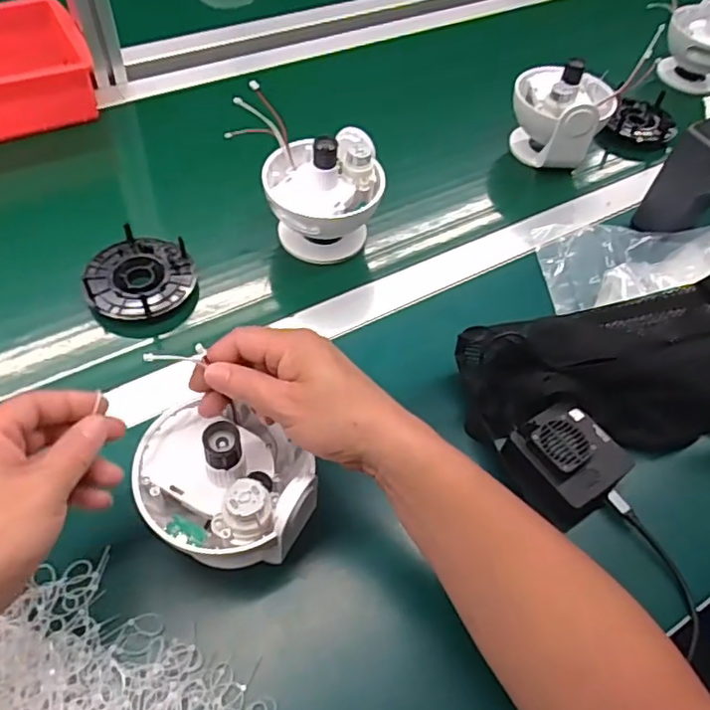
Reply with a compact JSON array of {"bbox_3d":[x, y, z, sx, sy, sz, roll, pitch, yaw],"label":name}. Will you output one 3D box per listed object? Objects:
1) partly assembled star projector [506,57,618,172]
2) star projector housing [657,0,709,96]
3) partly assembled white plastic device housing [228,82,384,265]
[{"bbox_3d":[0.240,-0.285,0.711,0.115,0.107,0.088,20,55,8],"label":"partly assembled star projector"},{"bbox_3d":[0.478,-0.424,0.829,0.106,0.113,0.096,28,55,15],"label":"star projector housing"},{"bbox_3d":[-0.053,-0.172,0.613,0.155,0.117,0.101,24,54,12],"label":"partly assembled white plastic device housing"}]

